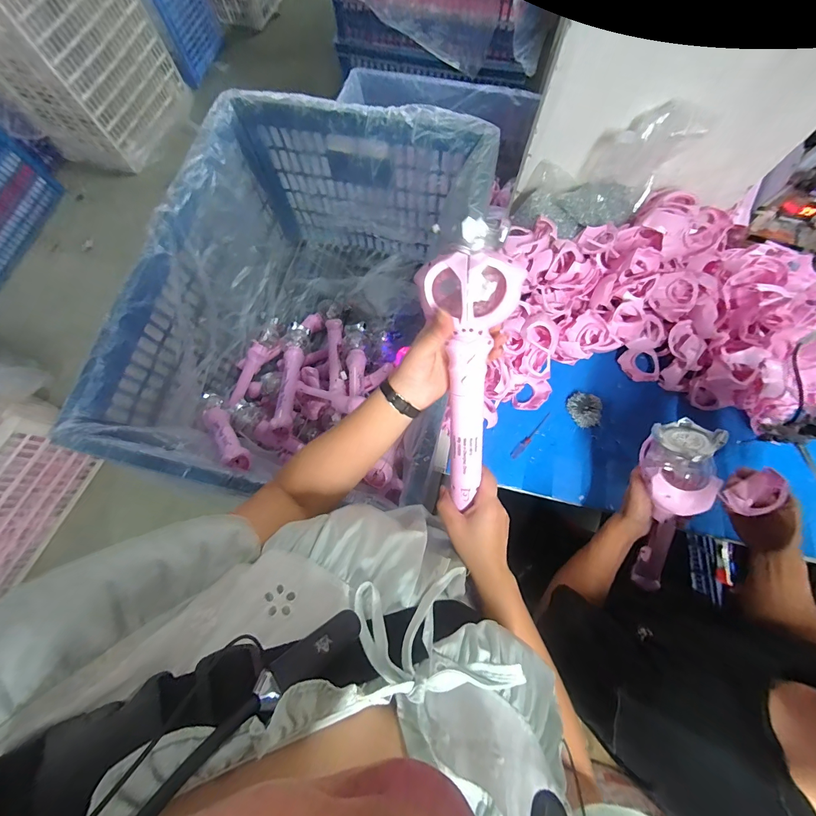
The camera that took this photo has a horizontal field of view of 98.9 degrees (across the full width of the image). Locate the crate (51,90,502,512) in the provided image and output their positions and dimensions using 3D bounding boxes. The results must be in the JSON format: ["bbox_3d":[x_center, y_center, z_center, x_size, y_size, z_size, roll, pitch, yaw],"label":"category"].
[{"bbox_3d":[-0.194,-0.213,0.852,0.621,0.430,0.818,12,75,4],"label":"crate"}]

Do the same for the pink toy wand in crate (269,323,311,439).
[{"bbox_3d":[-0.306,-0.089,0.905,0.056,0.050,0.376,-4,53,0],"label":"pink toy wand in crate"}]

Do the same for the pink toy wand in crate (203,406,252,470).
[{"bbox_3d":[-0.382,0.053,0.727,0.043,0.052,0.286,-48,41,-11],"label":"pink toy wand in crate"}]

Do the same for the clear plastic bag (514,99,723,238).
[{"bbox_3d":[0.356,-0.429,0.649,0.246,0.216,0.126,8,74,3],"label":"clear plastic bag"}]

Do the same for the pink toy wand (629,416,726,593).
[{"bbox_3d":[0.396,0.178,0.549,0.089,0.339,0.104,-17,35,-4],"label":"pink toy wand"}]

